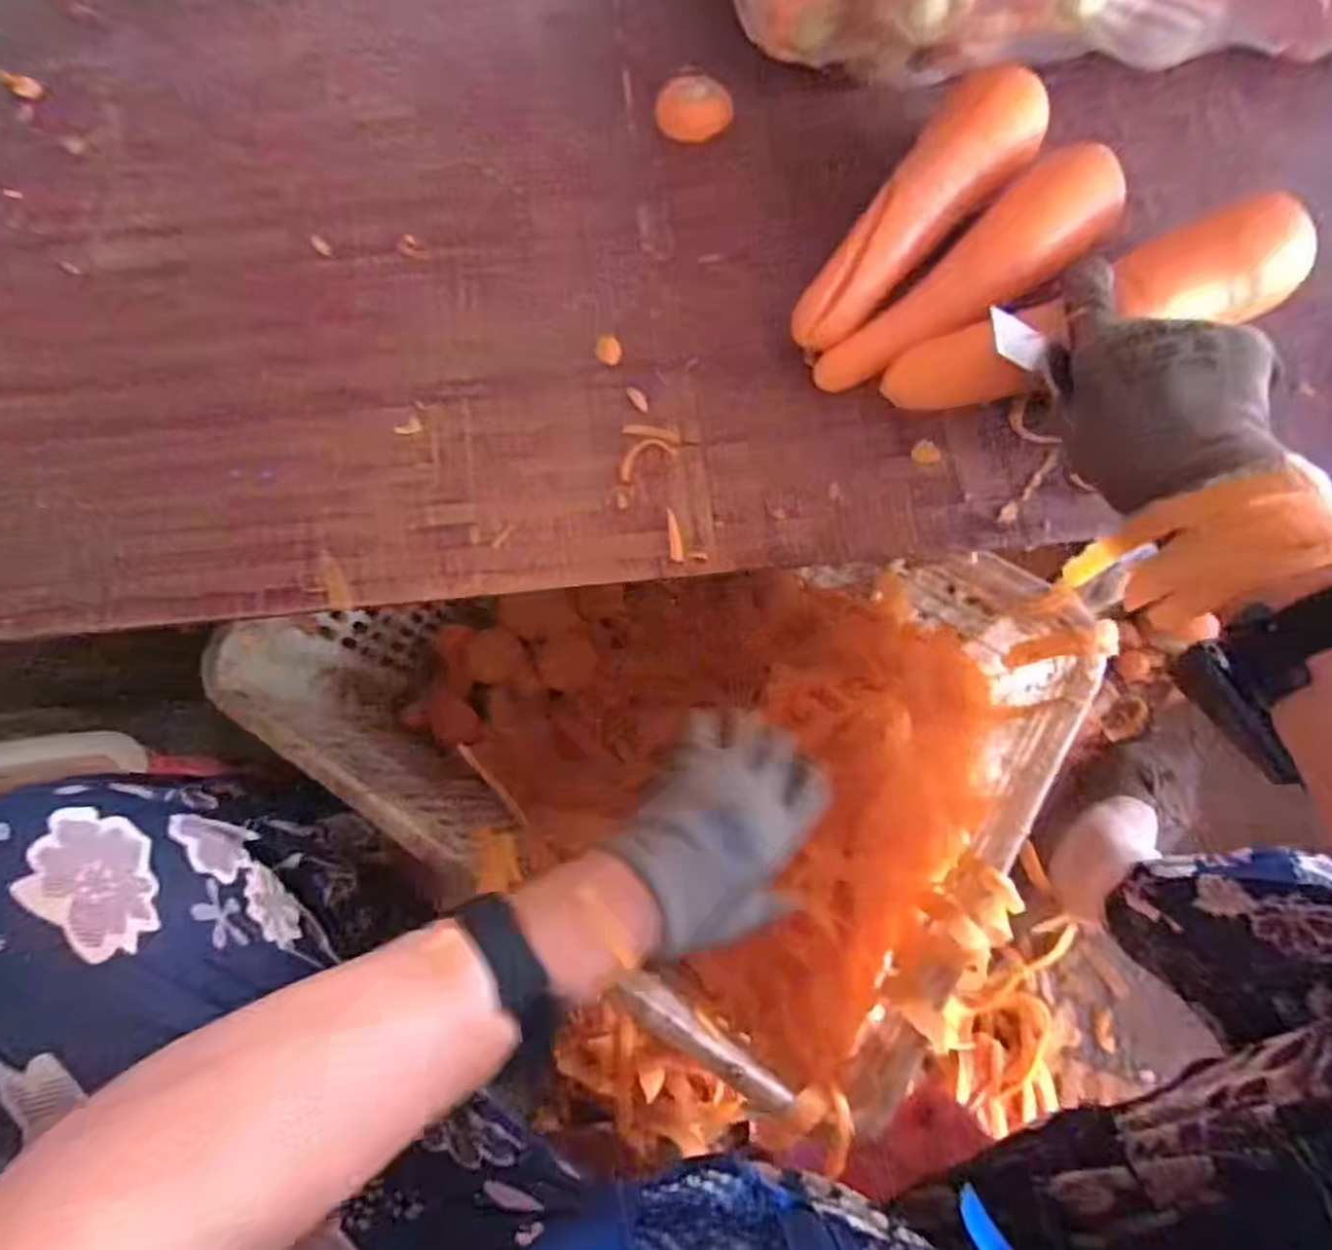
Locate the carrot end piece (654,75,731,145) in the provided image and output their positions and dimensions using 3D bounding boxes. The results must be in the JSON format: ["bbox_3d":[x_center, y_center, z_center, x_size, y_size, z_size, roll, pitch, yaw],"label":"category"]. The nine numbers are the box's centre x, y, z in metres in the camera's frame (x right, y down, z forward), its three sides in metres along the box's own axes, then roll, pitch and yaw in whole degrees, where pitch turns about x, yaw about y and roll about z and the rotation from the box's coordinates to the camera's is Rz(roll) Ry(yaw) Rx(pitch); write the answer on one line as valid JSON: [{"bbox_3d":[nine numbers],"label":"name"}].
[{"bbox_3d":[0.019,-0.349,0.501,0.050,0.017,0.036,11,76,5],"label":"carrot end piece"}]

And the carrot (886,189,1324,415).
[{"bbox_3d":[0.237,-0.170,0.408,0.229,0.046,0.055,-19,75,8],"label":"carrot"}]

